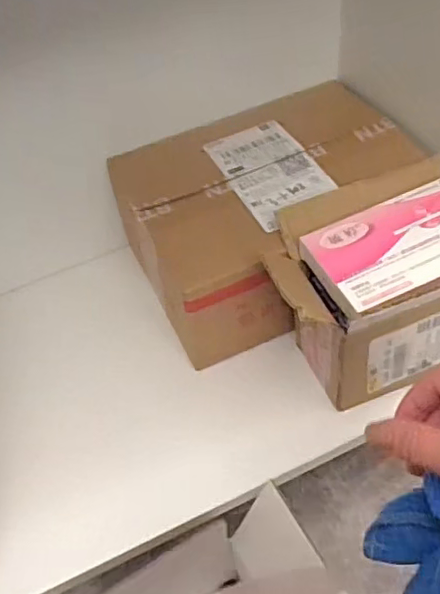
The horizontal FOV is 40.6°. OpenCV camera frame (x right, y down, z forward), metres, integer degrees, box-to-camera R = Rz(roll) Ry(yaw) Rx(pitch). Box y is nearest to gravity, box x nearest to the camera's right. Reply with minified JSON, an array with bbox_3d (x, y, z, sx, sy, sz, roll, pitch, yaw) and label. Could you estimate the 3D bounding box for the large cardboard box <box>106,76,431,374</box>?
[{"bbox_3d":[0.052,-0.082,0.544,0.243,0.103,0.196,-23,50,-11],"label":"large cardboard box"}]

